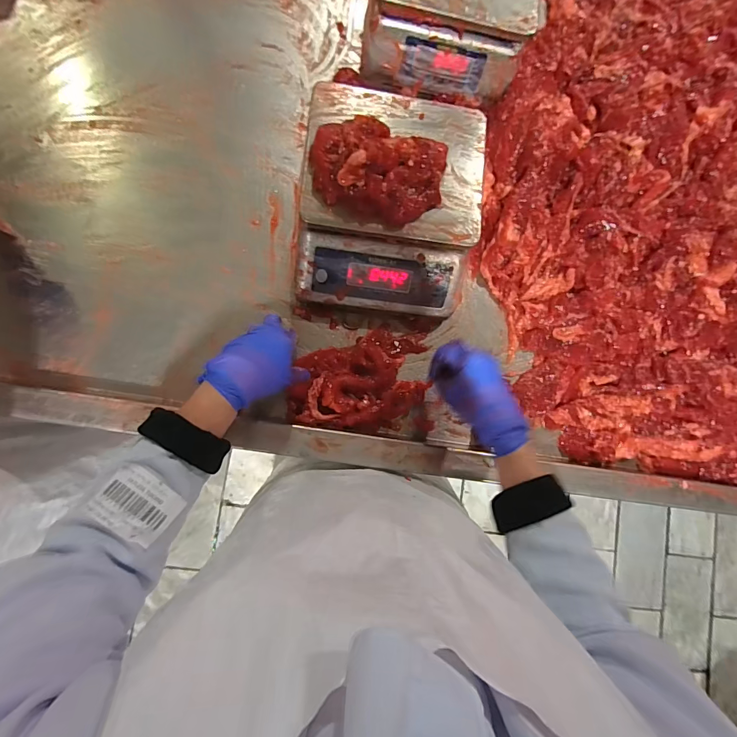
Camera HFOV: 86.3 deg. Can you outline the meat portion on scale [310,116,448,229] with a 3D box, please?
[{"bbox_3d":[0.012,-0.229,0.452,0.151,0.037,0.110,12,84,-5],"label":"meat portion on scale"}]

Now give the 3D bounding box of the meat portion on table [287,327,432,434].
[{"bbox_3d":[-0.009,0.012,0.544,0.181,0.036,0.144,8,85,-6],"label":"meat portion on table"}]

